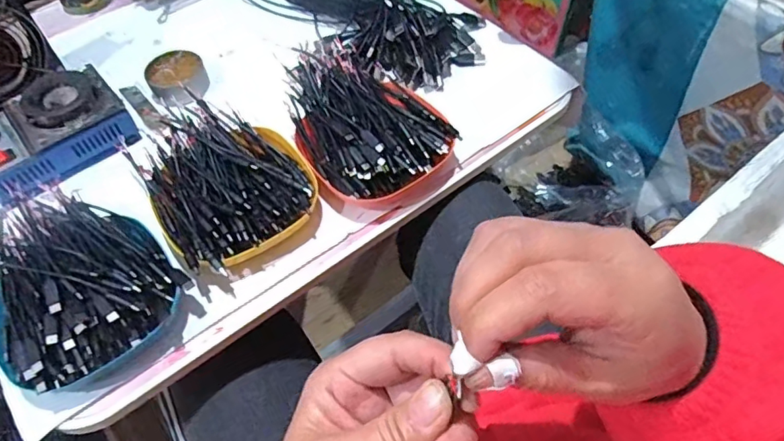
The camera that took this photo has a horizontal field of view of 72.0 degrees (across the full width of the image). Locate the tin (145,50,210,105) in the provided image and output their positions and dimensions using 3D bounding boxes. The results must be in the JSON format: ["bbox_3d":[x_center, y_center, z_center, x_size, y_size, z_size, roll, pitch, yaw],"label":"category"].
[{"bbox_3d":[-0.244,-0.163,0.616,0.062,0.025,0.070,-23,58,-13],"label":"tin"}]

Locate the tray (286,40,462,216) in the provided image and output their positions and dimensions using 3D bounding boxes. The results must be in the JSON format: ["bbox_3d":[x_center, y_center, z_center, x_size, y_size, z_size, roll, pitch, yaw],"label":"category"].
[{"bbox_3d":[-0.026,-0.097,0.533,0.136,0.063,0.182,-23,58,-13],"label":"tray"}]

